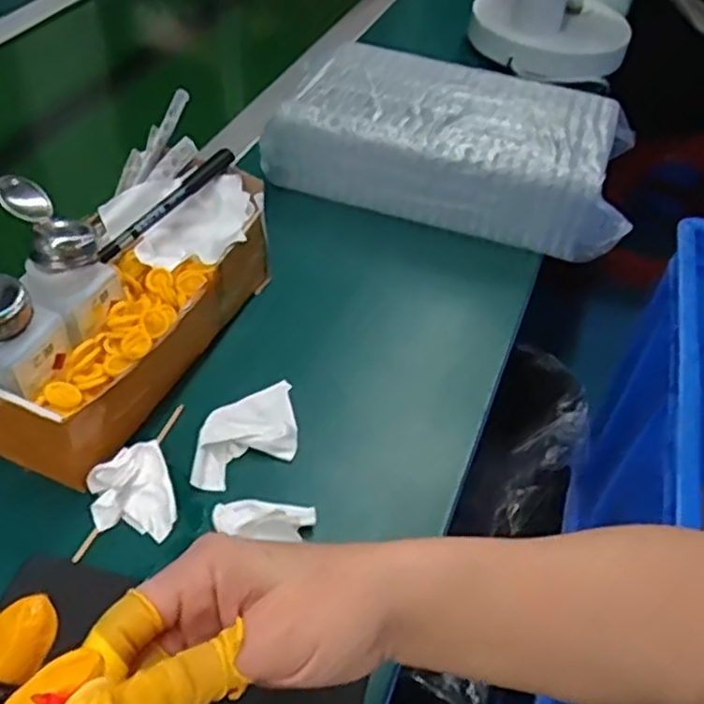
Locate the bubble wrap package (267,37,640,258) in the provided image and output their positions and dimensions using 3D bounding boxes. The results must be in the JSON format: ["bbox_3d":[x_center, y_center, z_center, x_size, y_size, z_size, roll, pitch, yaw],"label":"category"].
[{"bbox_3d":[0.091,-0.193,0.675,0.315,0.079,0.165,13,47,6],"label":"bubble wrap package"}]

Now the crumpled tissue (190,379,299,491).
[{"bbox_3d":[-0.067,0.050,0.478,0.061,0.014,0.084,2,46,-4],"label":"crumpled tissue"}]

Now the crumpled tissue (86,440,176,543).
[{"bbox_3d":[-0.130,0.083,0.434,0.045,0.022,0.051,-13,49,-18],"label":"crumpled tissue"}]

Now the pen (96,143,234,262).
[{"bbox_3d":[-0.130,-0.104,0.523,0.015,0.010,0.123,34,66,23],"label":"pen"}]

